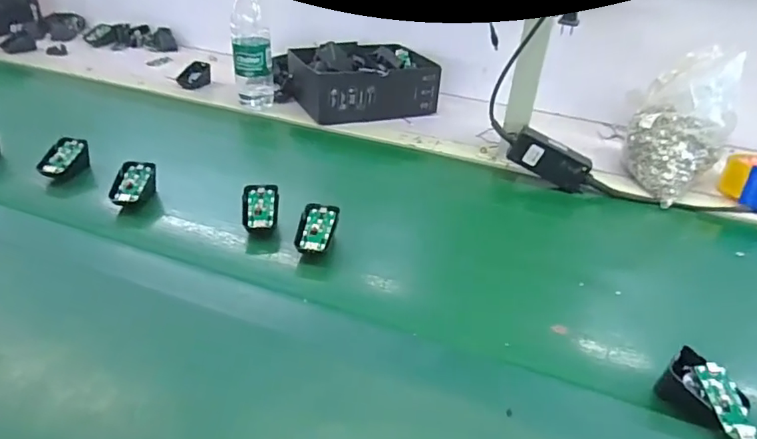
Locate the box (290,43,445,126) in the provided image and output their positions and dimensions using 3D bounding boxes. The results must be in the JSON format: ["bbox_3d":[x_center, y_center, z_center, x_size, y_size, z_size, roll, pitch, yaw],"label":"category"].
[{"bbox_3d":[-0.023,-0.261,0.958,0.261,0.087,0.180,-8,38,-16],"label":"box"}]

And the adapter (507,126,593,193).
[{"bbox_3d":[0.255,-0.088,0.756,0.121,0.058,0.026,29,36,-3],"label":"adapter"}]

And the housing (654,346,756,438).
[{"bbox_3d":[0.285,0.153,0.439,0.046,0.032,0.075,-20,42,-30],"label":"housing"}]

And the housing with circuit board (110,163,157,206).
[{"bbox_3d":[-0.320,-0.042,0.665,0.034,0.043,0.072,11,36,9],"label":"housing with circuit board"}]

